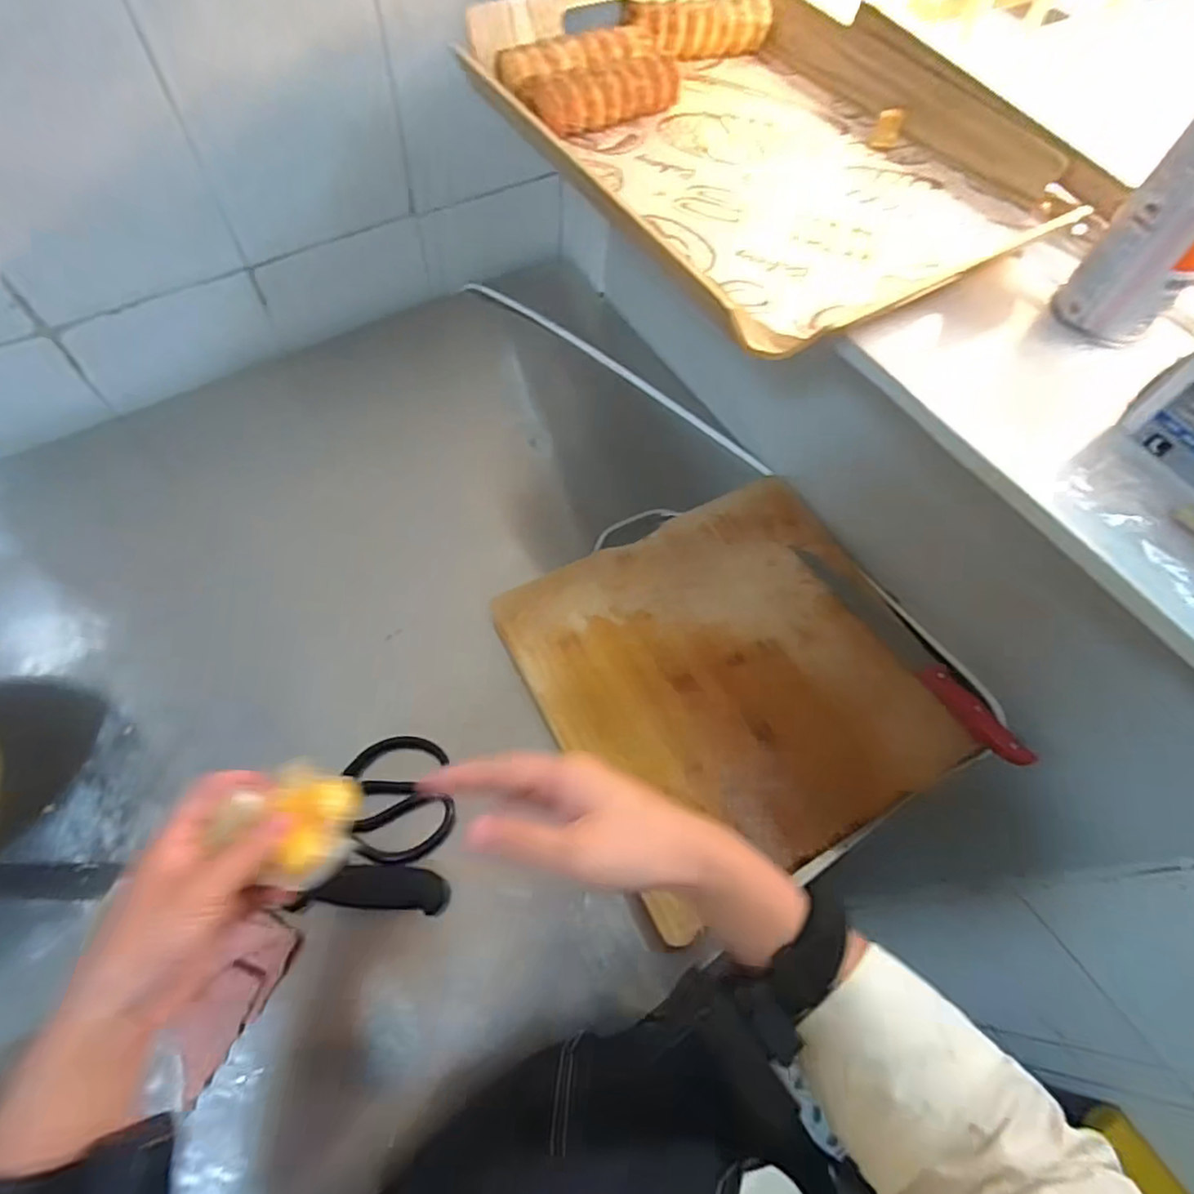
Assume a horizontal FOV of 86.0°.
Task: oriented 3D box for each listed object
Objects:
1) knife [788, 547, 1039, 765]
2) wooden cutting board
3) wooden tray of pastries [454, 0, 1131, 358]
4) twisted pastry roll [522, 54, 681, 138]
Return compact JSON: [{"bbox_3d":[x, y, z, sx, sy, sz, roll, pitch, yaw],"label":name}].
[{"bbox_3d":[0.299,0.047,0.619,0.036,0.015,0.275,-31,69,-19],"label":"knife"},{"bbox_3d":[0.132,0.065,0.606,0.356,0.019,0.336,-26,66,-15],"label":"wooden cutting board"},{"bbox_3d":[0.130,-0.374,0.507,0.354,0.045,0.432,-25,65,-14],"label":"wooden tray of pastries"},{"bbox_3d":[0.009,-0.396,0.508,0.132,0.036,0.041,-23,66,-15],"label":"twisted pastry roll"}]

